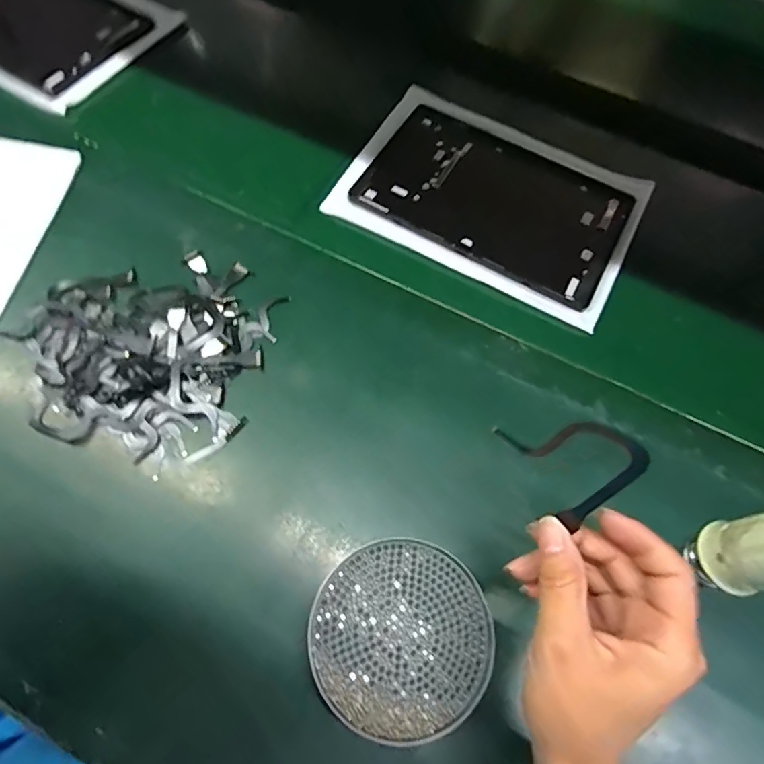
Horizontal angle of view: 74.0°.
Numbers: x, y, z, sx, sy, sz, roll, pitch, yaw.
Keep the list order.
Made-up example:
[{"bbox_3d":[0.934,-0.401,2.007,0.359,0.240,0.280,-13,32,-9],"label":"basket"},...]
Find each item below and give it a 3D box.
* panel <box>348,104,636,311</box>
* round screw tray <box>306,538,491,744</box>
[{"bbox_3d":[0.110,-0.177,0.490,0.239,0.013,0.157,31,67,11],"label":"panel"},{"bbox_3d":[0.013,0.158,0.318,0.111,0.008,0.108,2,64,-3],"label":"round screw tray"}]

